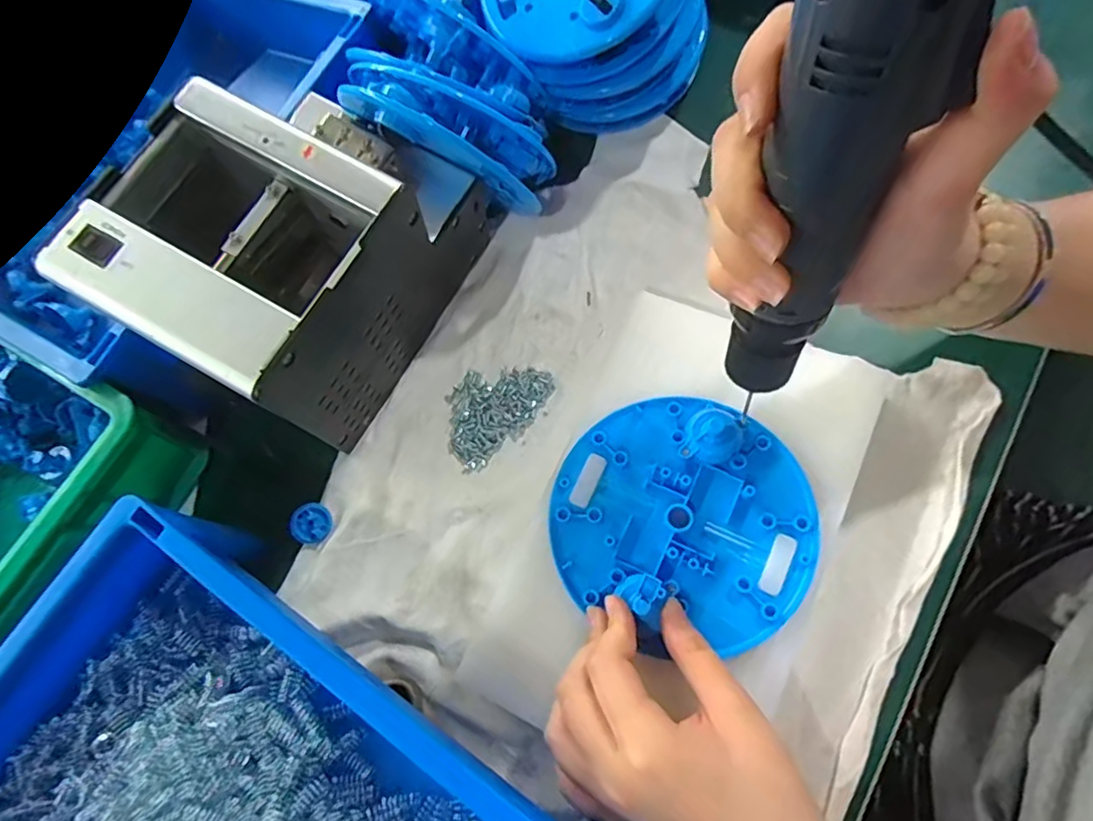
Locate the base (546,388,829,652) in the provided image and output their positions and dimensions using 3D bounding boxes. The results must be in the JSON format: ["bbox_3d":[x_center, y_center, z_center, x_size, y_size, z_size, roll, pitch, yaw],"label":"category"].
[{"bbox_3d":[0.071,0.055,0.311,0.132,0.027,0.124,-1,66,2],"label":"base"}]

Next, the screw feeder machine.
[{"bbox_3d":[-0.132,-0.090,0.352,0.128,0.163,0.184,23,75,16],"label":"screw feeder machine"}]

